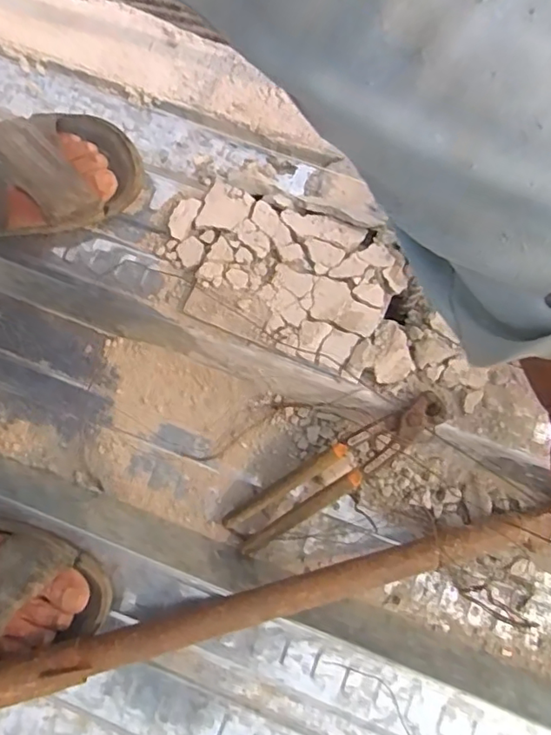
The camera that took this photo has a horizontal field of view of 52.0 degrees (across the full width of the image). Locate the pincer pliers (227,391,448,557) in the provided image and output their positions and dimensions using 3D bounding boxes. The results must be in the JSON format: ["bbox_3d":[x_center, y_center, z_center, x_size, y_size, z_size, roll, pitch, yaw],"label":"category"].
[{"bbox_3d":[0.052,0.093,0.502,0.219,0.026,0.041,-36,80,12],"label":"pincer pliers"}]

